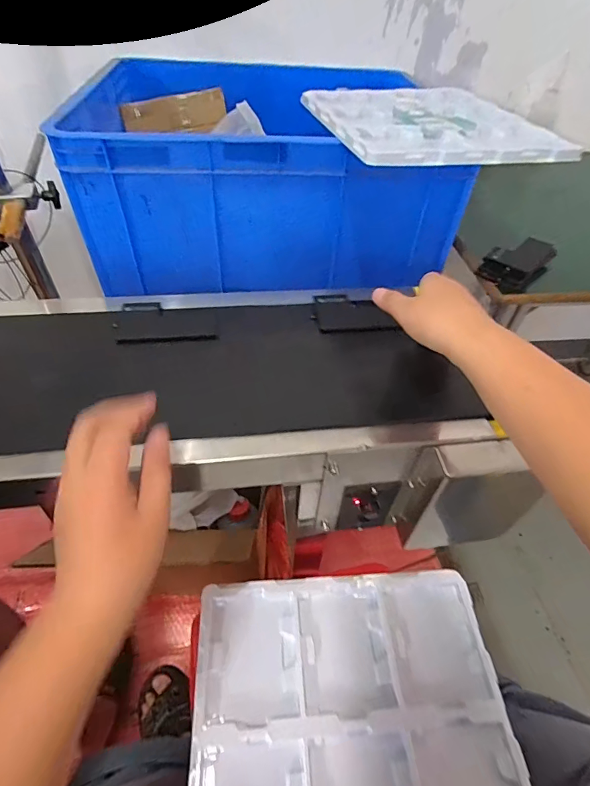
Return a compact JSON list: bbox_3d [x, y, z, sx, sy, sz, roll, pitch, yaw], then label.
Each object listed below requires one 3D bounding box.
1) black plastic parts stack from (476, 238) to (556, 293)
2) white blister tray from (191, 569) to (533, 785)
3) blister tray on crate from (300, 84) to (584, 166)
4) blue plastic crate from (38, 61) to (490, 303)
[{"bbox_3d":[0.337,-0.198,0.625,0.080,0.045,0.112,34,54,25],"label":"black plastic parts stack"},{"bbox_3d":[0.060,0.337,0.418,0.316,0.021,0.276,-1,47,-5],"label":"white blister tray"},{"bbox_3d":[0.178,-0.396,0.589,0.290,0.018,0.347,-6,48,-9],"label":"blister tray on crate"},{"bbox_3d":[-0.050,-0.431,0.763,0.546,0.217,0.512,-2,47,-5],"label":"blue plastic crate"}]

